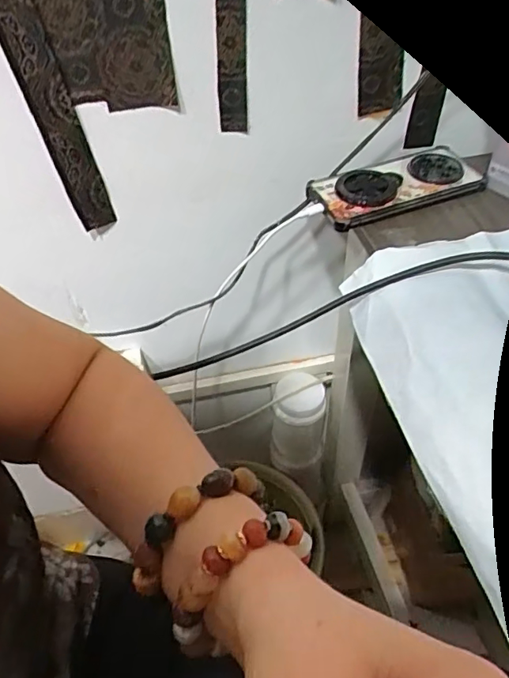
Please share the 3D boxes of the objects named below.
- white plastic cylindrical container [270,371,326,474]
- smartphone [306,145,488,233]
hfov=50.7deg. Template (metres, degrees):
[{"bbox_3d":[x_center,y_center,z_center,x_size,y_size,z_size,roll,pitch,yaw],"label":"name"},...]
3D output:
[{"bbox_3d":[0.068,0.125,0.820,0.078,0.154,0.081,4,48,8],"label":"white plastic cylindrical container"},{"bbox_3d":[0.141,-0.156,0.536,0.164,0.019,0.074,-18,49,-12],"label":"smartphone"}]

